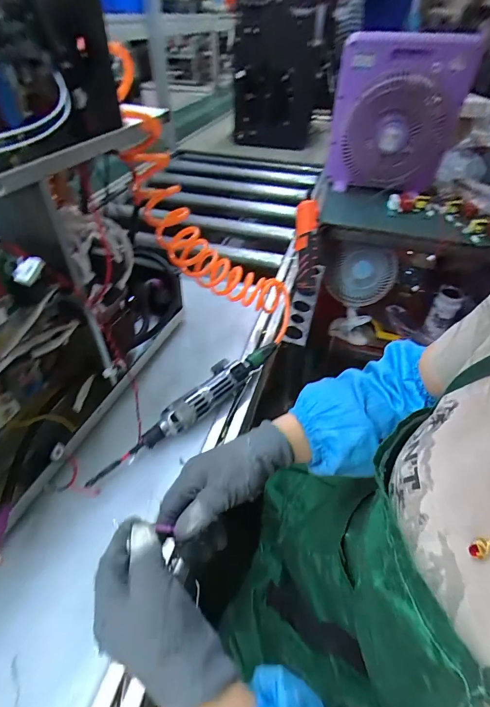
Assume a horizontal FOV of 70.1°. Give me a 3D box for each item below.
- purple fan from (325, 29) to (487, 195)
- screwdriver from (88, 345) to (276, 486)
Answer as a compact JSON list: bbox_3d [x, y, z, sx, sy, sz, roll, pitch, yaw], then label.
[{"bbox_3d":[0.412,-0.645,0.969,0.319,0.356,0.148,-4,38,-5],"label":"purple fan"},{"bbox_3d":[-0.067,0.074,0.498,0.039,0.044,0.319,32,52,27],"label":"screwdriver"}]

